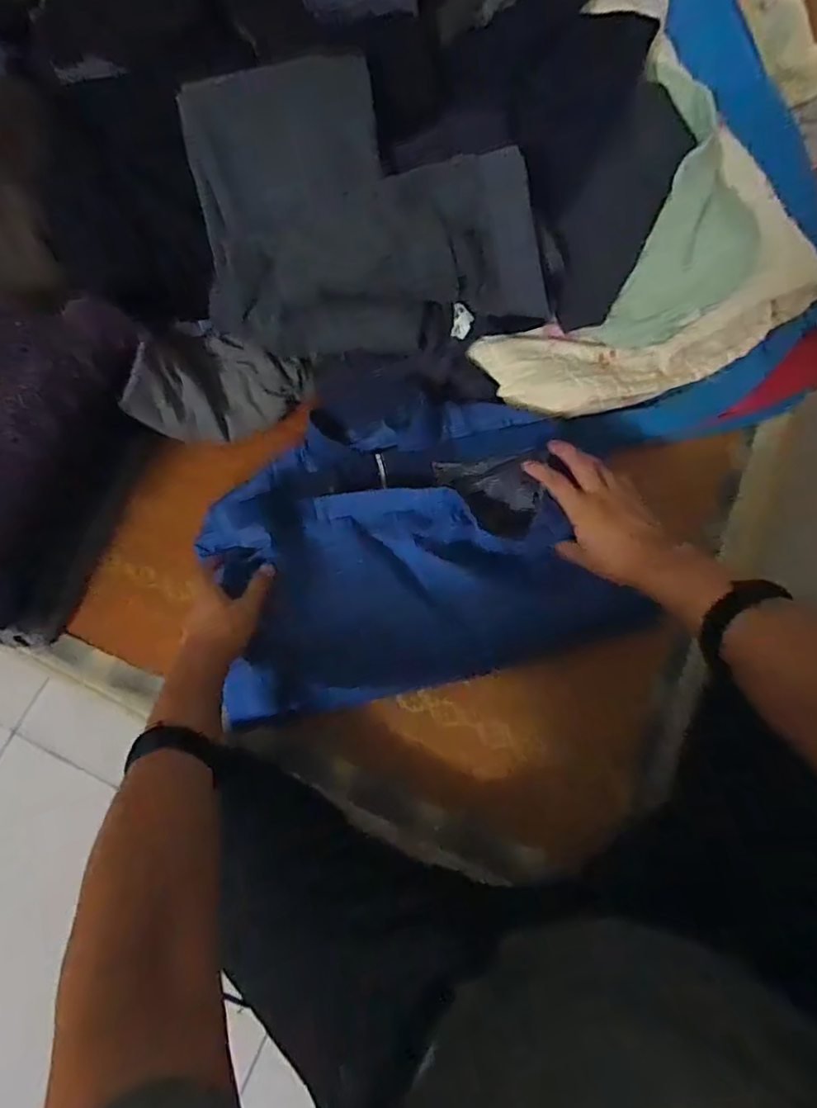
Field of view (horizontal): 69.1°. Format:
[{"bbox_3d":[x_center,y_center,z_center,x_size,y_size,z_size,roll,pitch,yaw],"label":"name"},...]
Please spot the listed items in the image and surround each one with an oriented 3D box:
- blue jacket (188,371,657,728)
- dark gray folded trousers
[{"bbox_3d":[-0.011,-0.038,0.714,0.449,0.086,0.376,-15,70,-3],"label":"blue jacket"},{"bbox_3d":[-0.046,-0.400,0.710,0.412,0.292,0.090,0,27,4],"label":"dark gray folded trousers"}]

